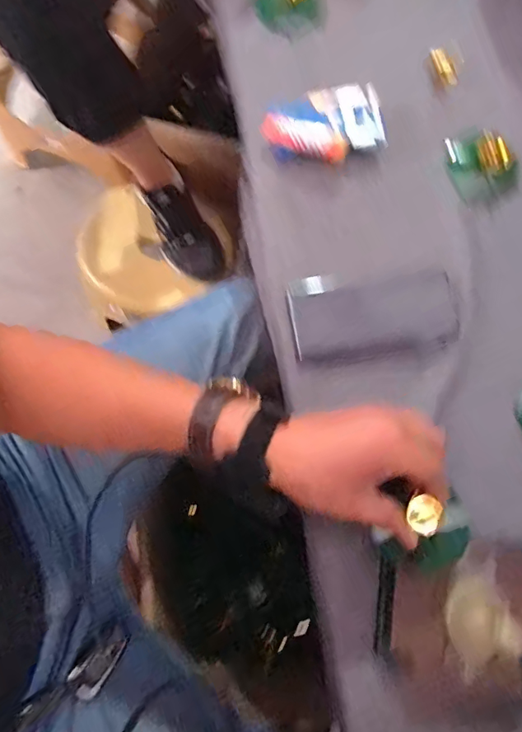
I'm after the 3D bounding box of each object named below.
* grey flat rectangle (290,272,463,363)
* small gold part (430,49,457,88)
[{"bbox_3d":[0.106,-0.048,0.458,0.155,0.013,0.077,-3,79,-2],"label":"grey flat rectangle"},{"bbox_3d":[0.191,-0.312,0.507,0.015,0.011,0.040,-41,109,-9],"label":"small gold part"}]

